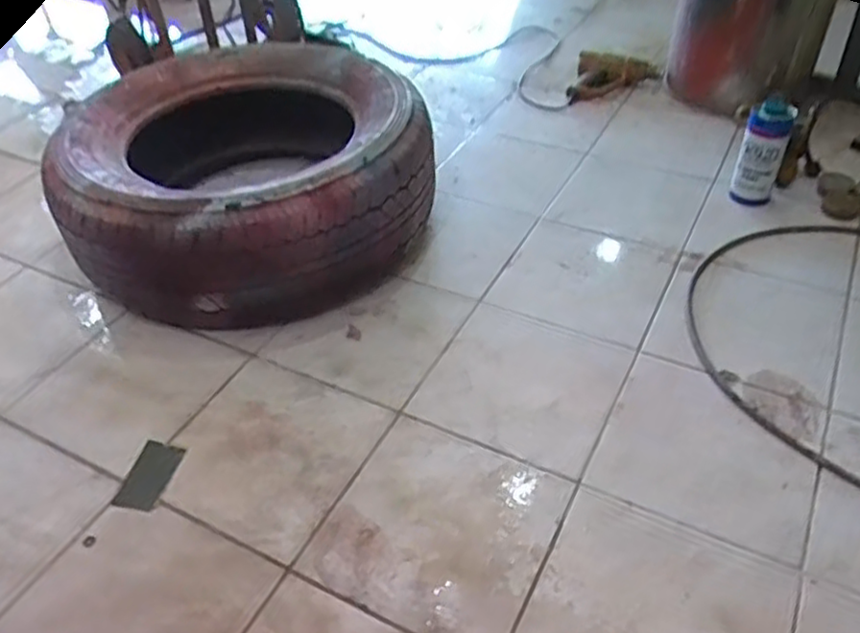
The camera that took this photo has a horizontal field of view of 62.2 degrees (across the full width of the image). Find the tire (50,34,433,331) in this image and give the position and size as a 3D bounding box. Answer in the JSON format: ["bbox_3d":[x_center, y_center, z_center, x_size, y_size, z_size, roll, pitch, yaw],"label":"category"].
[{"bbox_3d":[-0.380,-0.284,1.430,0.669,0.260,0.693,-22,45,-20],"label":"tire"}]

